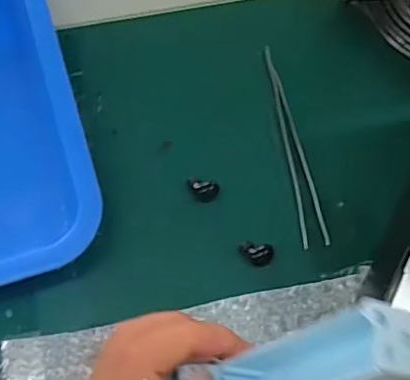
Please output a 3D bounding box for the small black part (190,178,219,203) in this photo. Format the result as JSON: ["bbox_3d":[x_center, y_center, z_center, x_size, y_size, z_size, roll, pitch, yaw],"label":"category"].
[{"bbox_3d":[-0.001,0.001,0.361,0.019,0.006,0.012,11,69,4],"label":"small black part"}]

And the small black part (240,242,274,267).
[{"bbox_3d":[0.032,0.039,0.349,0.021,0.010,0.013,12,69,4],"label":"small black part"}]

